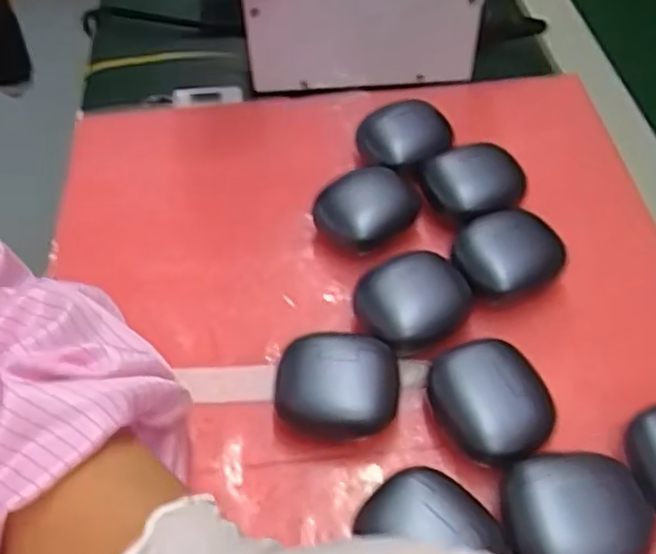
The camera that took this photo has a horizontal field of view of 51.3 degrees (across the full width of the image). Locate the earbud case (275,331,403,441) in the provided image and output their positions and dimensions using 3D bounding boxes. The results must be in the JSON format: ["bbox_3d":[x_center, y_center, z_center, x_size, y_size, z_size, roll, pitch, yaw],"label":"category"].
[{"bbox_3d":[0.004,0.052,0.315,0.054,0.031,0.045,0,52,2],"label":"earbud case"}]

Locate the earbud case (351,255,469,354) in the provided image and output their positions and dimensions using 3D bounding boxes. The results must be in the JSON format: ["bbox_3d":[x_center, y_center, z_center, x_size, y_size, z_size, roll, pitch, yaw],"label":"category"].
[{"bbox_3d":[0.043,0.015,0.343,0.056,0.025,0.045,-13,52,-8],"label":"earbud case"}]

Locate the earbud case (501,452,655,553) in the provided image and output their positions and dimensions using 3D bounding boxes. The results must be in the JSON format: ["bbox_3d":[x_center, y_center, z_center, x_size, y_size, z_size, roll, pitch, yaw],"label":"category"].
[{"bbox_3d":[0.099,0.097,0.276,0.054,0.027,0.044,-5,52,-2],"label":"earbud case"}]

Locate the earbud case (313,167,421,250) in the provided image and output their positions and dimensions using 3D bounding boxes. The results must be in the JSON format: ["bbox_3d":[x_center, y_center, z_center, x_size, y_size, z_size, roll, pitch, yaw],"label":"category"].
[{"bbox_3d":[0.023,-0.036,0.387,0.054,0.031,0.045,-36,59,-23],"label":"earbud case"}]

